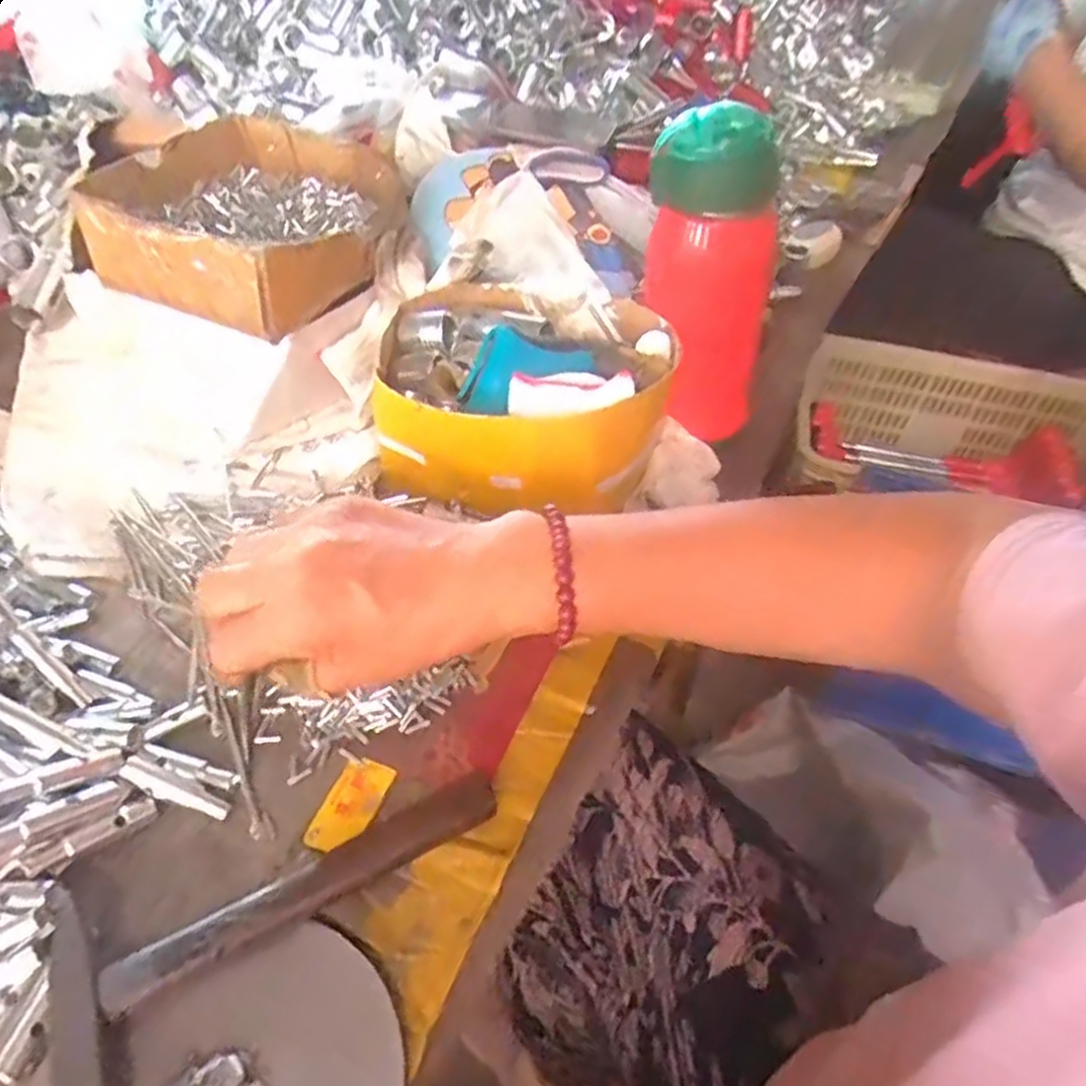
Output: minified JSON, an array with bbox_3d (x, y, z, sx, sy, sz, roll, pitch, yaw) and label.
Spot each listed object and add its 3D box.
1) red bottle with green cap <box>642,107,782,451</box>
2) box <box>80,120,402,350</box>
[{"bbox_3d":[0.102,-0.159,0.452,0.063,0.195,0.057,-9,20,-13],"label":"red bottle with green cap"},{"bbox_3d":[-0.193,-0.221,0.501,0.184,0.051,0.175,19,47,14],"label":"box"}]

